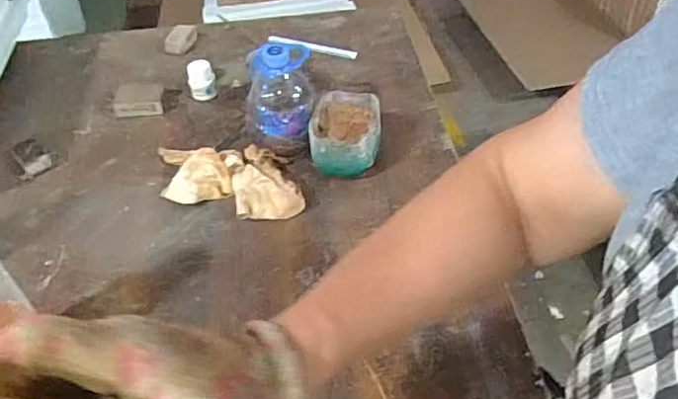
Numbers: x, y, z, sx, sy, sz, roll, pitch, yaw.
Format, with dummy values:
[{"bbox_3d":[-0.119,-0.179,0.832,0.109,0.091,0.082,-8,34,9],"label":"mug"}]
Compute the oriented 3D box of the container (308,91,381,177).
[{"bbox_3d":[0.008,-0.079,0.736,0.088,0.075,0.104,-2,45,1],"label":"container"}]

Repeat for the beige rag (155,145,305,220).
[{"bbox_3d":[-0.145,-0.030,0.721,0.219,0.042,0.106,9,46,12],"label":"beige rag"}]

